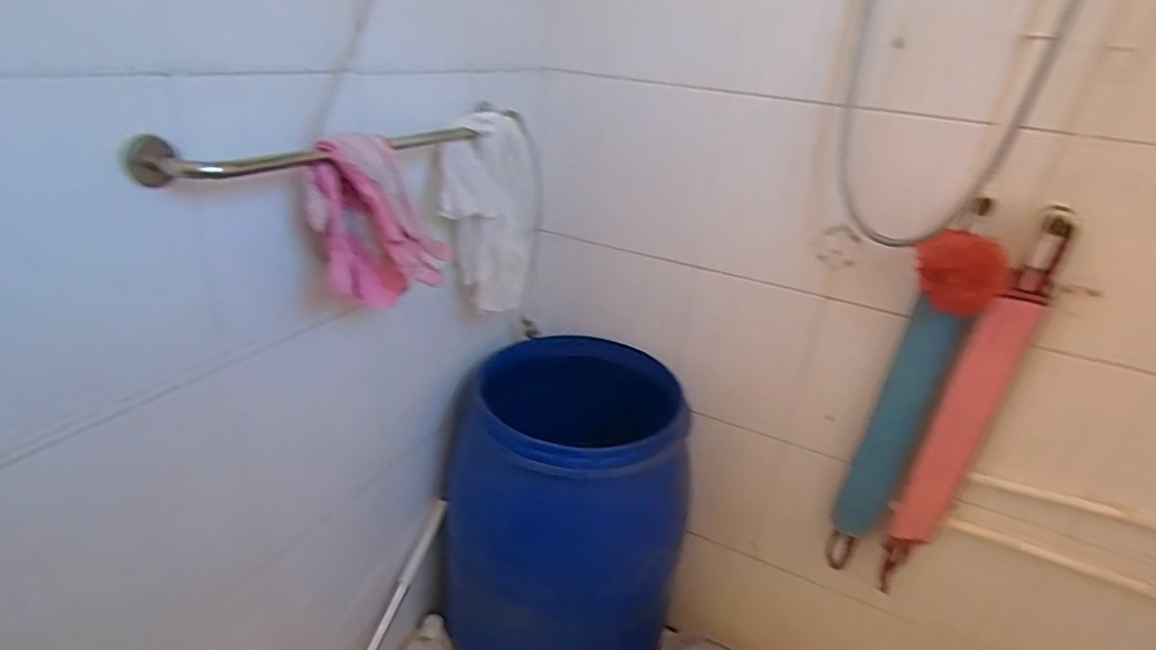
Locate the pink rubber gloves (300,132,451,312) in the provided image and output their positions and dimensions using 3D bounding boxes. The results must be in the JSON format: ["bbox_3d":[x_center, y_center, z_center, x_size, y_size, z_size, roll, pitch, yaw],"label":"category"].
[{"bbox_3d":[-0.248,-0.123,0.768,0.080,0.213,0.160,25,31,36],"label":"pink rubber gloves"}]

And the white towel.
[{"bbox_3d":[-0.144,-0.185,1.031,0.083,0.311,0.185,17,27,23],"label":"white towel"}]

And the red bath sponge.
[{"bbox_3d":[0.578,-0.084,0.911,0.129,0.113,0.100,17,27,23],"label":"red bath sponge"}]

